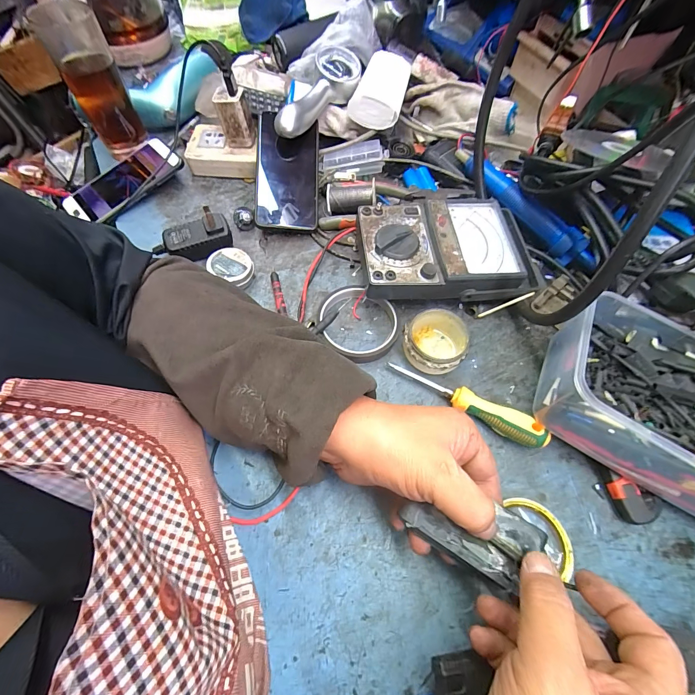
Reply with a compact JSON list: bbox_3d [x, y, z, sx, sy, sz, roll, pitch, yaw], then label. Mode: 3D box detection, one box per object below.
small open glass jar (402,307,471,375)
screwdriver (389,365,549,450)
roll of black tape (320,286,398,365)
[{"bbox_3d":[0.086,-0.003,0.347,0.061,0.039,0.058,1,62,-2],"label":"small open glass jar"},{"bbox_3d":[0.112,0.049,0.326,0.151,0.029,0.022,32,65,13],"label":"screwdriver"},{"bbox_3d":[0.012,-0.027,0.365,0.085,0.025,0.087,1,62,-2],"label":"roll of black tape"}]

